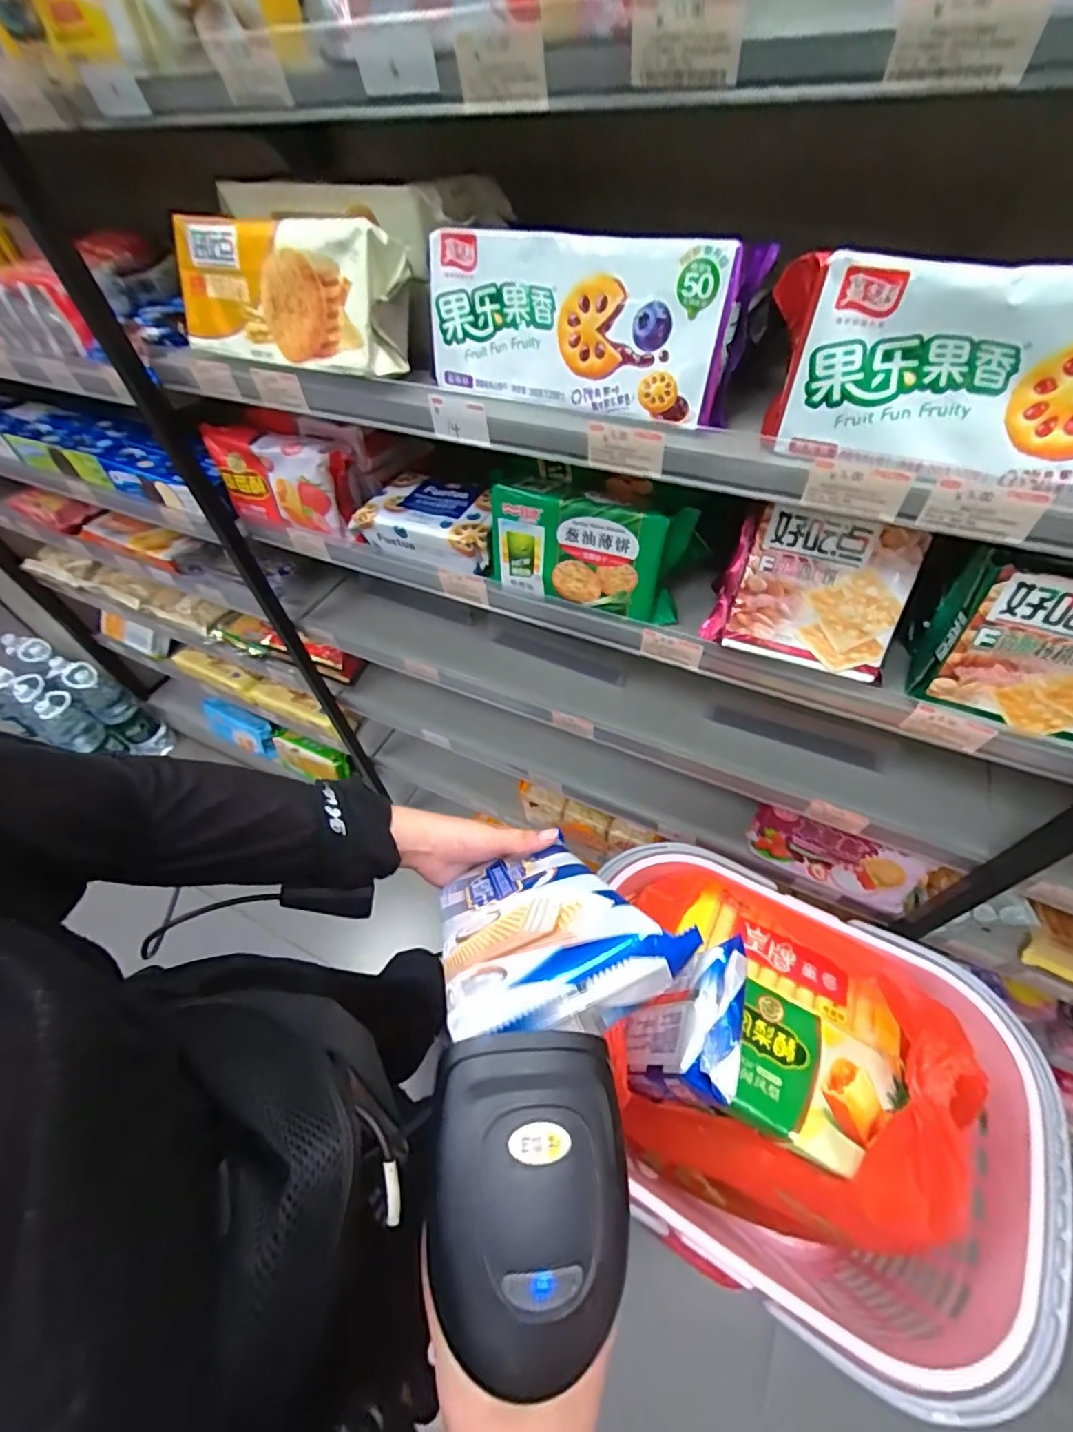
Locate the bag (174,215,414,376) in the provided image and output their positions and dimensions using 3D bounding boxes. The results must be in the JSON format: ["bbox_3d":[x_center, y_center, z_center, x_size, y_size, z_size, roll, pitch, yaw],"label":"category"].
[{"bbox_3d":[-0.201,-0.341,0.434,0.219,0.083,0.057,20,58,18],"label":"bag"}]

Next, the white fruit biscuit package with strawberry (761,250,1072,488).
[{"bbox_3d":[0.246,-0.176,0.281,0.235,0.089,0.028,21,58,19],"label":"white fruit biscuit package with strawberry"}]

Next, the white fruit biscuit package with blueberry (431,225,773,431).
[{"bbox_3d":[0.025,-0.264,0.367,0.225,0.090,0.038,16,56,15],"label":"white fruit biscuit package with blueberry"}]

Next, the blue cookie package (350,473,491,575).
[{"bbox_3d":[-0.104,-0.205,0.570,0.149,0.045,0.085,19,57,18],"label":"blue cookie package"}]

